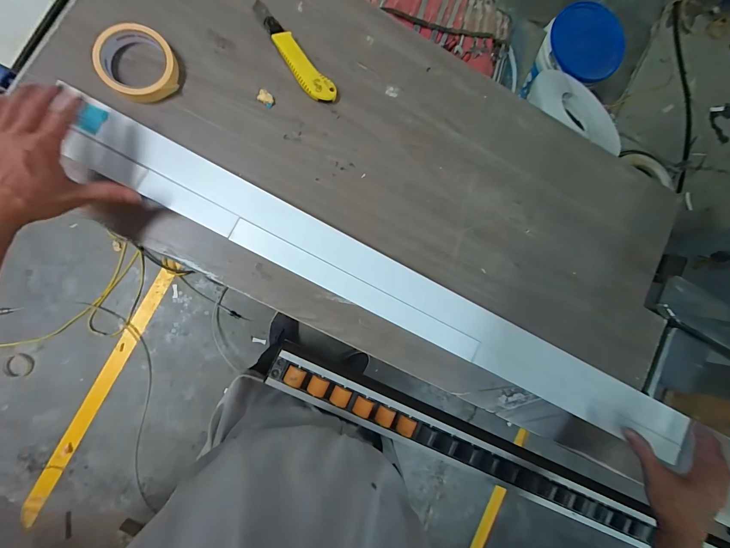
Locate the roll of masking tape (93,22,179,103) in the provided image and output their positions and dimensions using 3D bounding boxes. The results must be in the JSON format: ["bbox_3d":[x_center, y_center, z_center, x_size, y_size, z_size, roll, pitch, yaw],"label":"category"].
[{"bbox_3d":[-0.308,-0.285,0.431,0.095,0.027,0.095,0,88,-9],"label":"roll of masking tape"}]

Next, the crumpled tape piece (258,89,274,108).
[{"bbox_3d":[-0.146,-0.259,0.468,0.025,0.004,0.018,36,83,-6],"label":"crumpled tape piece"}]

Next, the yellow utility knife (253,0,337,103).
[{"bbox_3d":[-0.110,-0.327,0.471,0.037,0.017,0.175,-42,94,-8],"label":"yellow utility knife"}]

